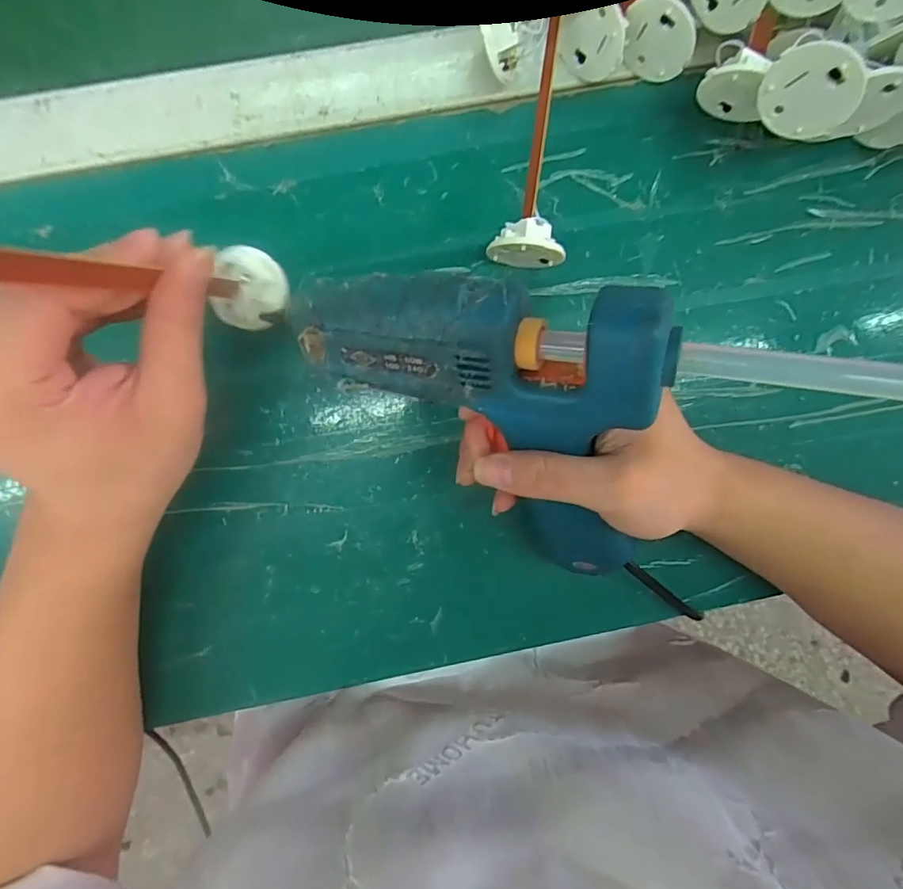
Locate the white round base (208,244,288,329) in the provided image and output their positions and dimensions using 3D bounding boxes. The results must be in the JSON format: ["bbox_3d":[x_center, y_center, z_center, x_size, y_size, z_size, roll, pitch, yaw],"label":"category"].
[{"bbox_3d":[-0.098,-0.076,0.258,0.034,0.013,0.038,15,92,-5],"label":"white round base"}]

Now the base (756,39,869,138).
[{"bbox_3d":[0.155,-0.152,0.230,0.039,0.037,0.004,22,67,30],"label":"base"}]

